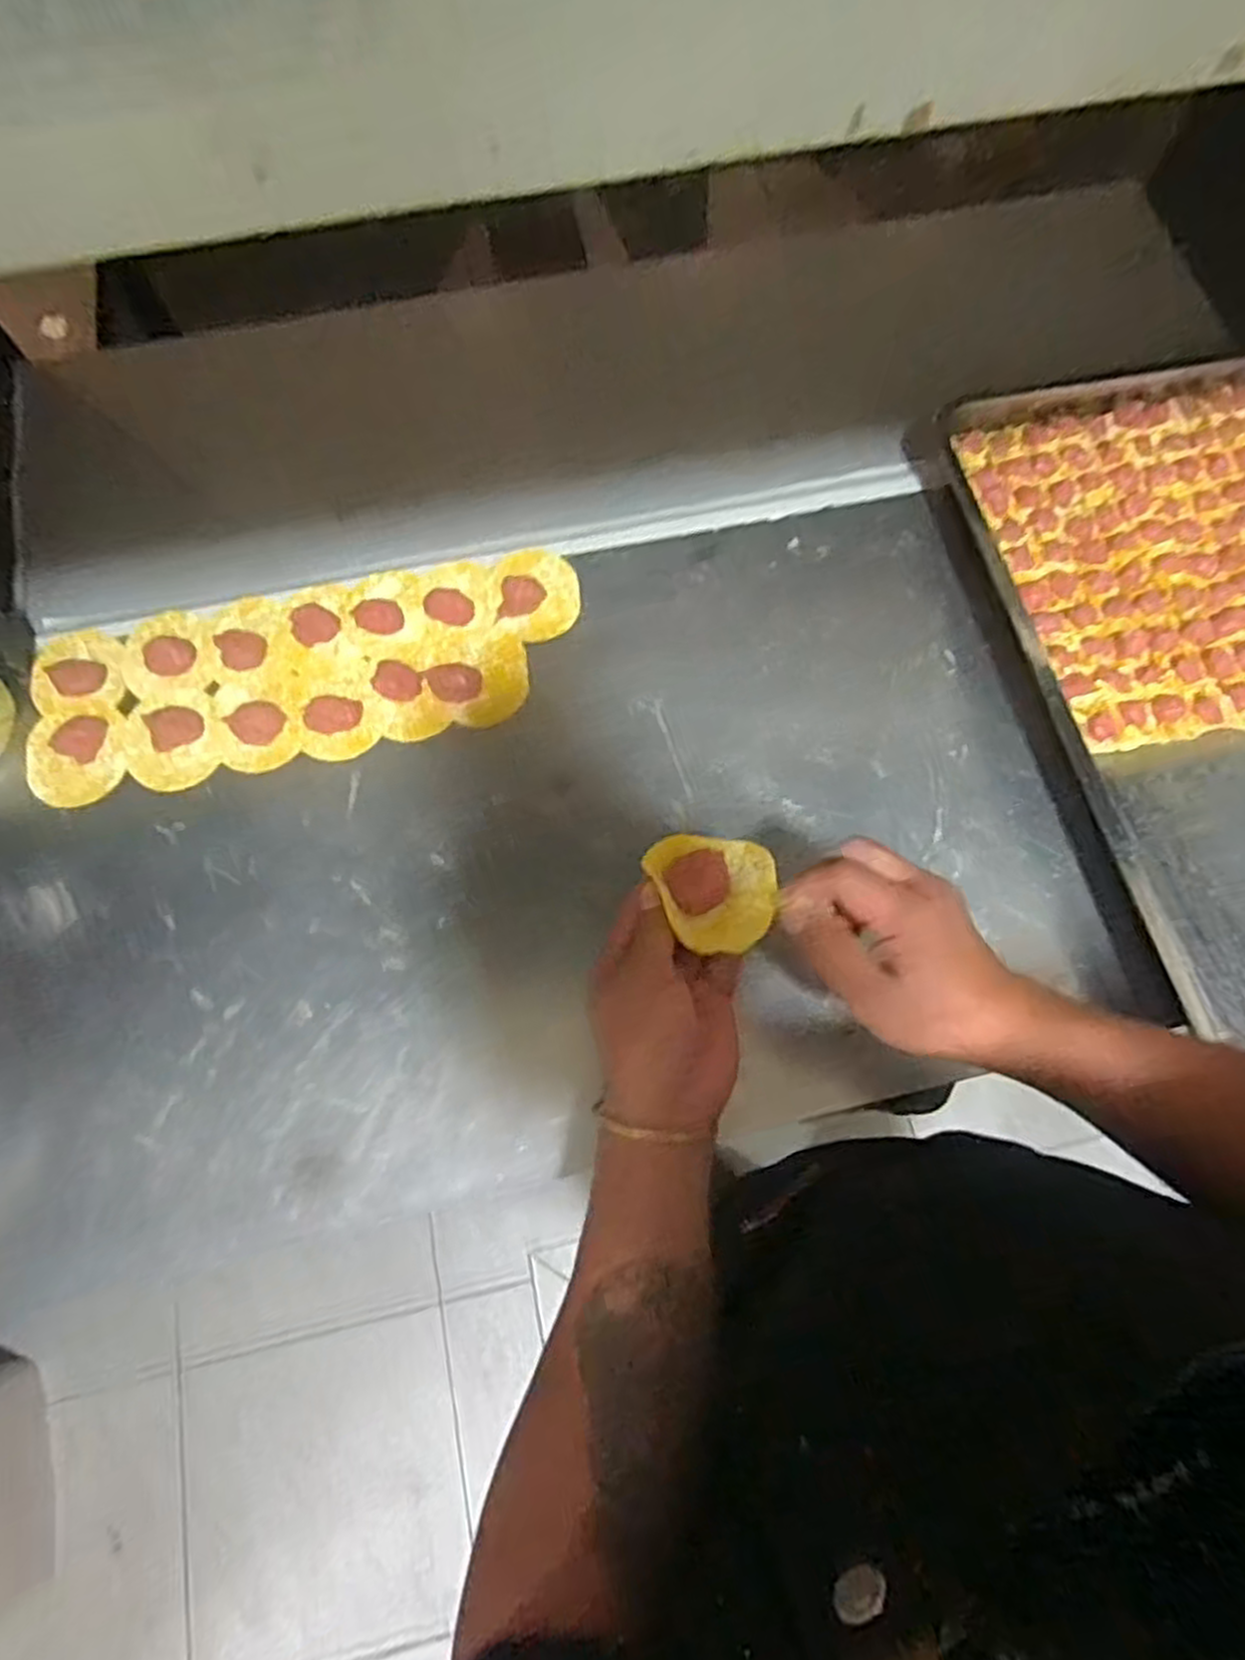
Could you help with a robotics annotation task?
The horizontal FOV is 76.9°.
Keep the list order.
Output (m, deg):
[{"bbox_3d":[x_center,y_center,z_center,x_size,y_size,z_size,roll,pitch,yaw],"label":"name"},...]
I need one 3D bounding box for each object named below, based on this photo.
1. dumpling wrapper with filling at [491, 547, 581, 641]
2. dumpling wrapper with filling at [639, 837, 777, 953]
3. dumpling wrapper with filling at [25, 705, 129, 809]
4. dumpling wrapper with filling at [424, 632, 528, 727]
[{"bbox_3d":[-0.073,-0.200,0.651,0.072,0.016,0.080,-4,73,-3],"label":"dumpling wrapper with filling"},{"bbox_3d":[0.051,0.035,0.453,0.073,0.019,0.068,6,72,0],"label":"dumpling wrapper with filling"},{"bbox_3d":[-0.426,-0.057,0.610,0.075,0.008,0.081,0,72,-1],"label":"dumpling wrapper with filling"},{"bbox_3d":[-0.116,-0.125,0.634,0.079,0.010,0.082,0,72,-1],"label":"dumpling wrapper with filling"}]

